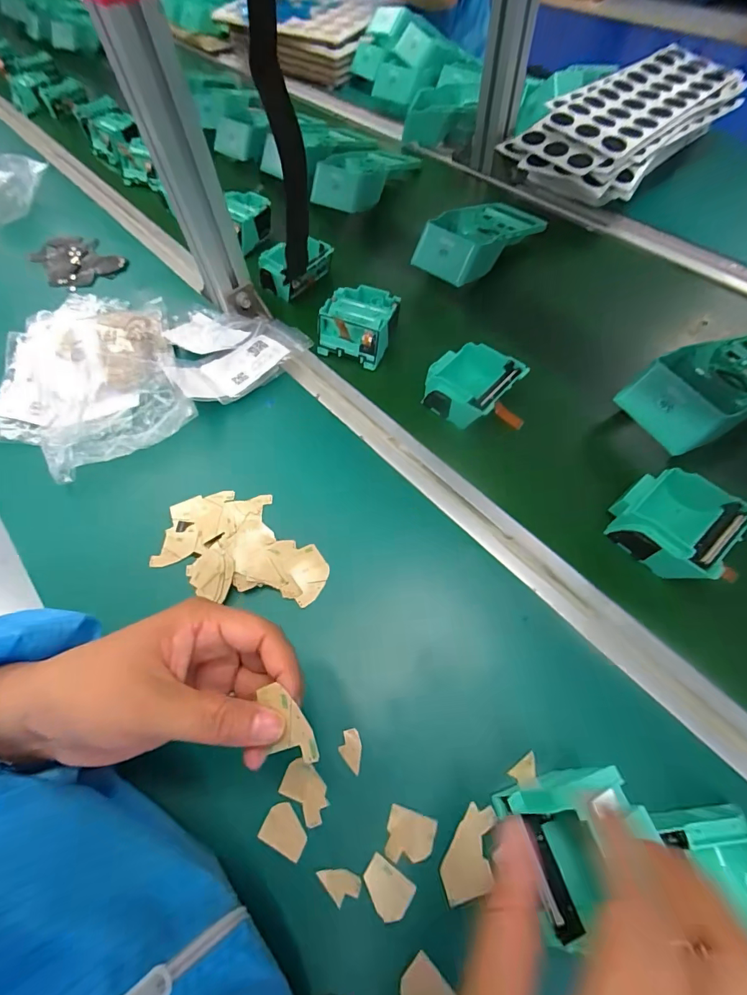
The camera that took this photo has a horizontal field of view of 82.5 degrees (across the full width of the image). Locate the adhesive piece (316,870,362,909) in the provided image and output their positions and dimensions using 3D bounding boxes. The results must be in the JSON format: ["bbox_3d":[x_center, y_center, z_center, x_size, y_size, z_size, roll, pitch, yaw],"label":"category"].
[{"bbox_3d":[-0.021,0.233,0.254,0.025,0.004,0.016,-5,58,2],"label":"adhesive piece"}]

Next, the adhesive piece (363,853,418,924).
[{"bbox_3d":[0.007,0.232,0.252,0.029,0.004,0.023,28,65,21],"label":"adhesive piece"}]

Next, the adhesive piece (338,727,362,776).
[{"bbox_3d":[-0.016,0.171,0.289,0.015,0.004,0.024,6,59,9],"label":"adhesive piece"}]

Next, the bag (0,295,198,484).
[{"bbox_3d":[-0.315,-0.134,0.453,0.203,0.040,0.267,-23,59,-9],"label":"bag"}]

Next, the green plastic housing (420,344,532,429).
[{"bbox_3d":[0.090,-0.108,0.415,0.076,0.036,0.080,37,69,20],"label":"green plastic housing"}]

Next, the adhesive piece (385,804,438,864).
[{"bbox_3d":[0.022,0.211,0.263,0.029,0.004,0.026,12,60,12],"label":"adhesive piece"}]

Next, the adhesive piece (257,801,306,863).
[{"bbox_3d":[-0.055,0.211,0.270,0.029,0.004,0.023,23,60,15],"label":"adhesive piece"}]

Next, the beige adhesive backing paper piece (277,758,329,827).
[{"bbox_3d":[-0.044,0.192,0.279,0.036,0.004,0.024,35,68,23],"label":"beige adhesive backing paper piece"}]

